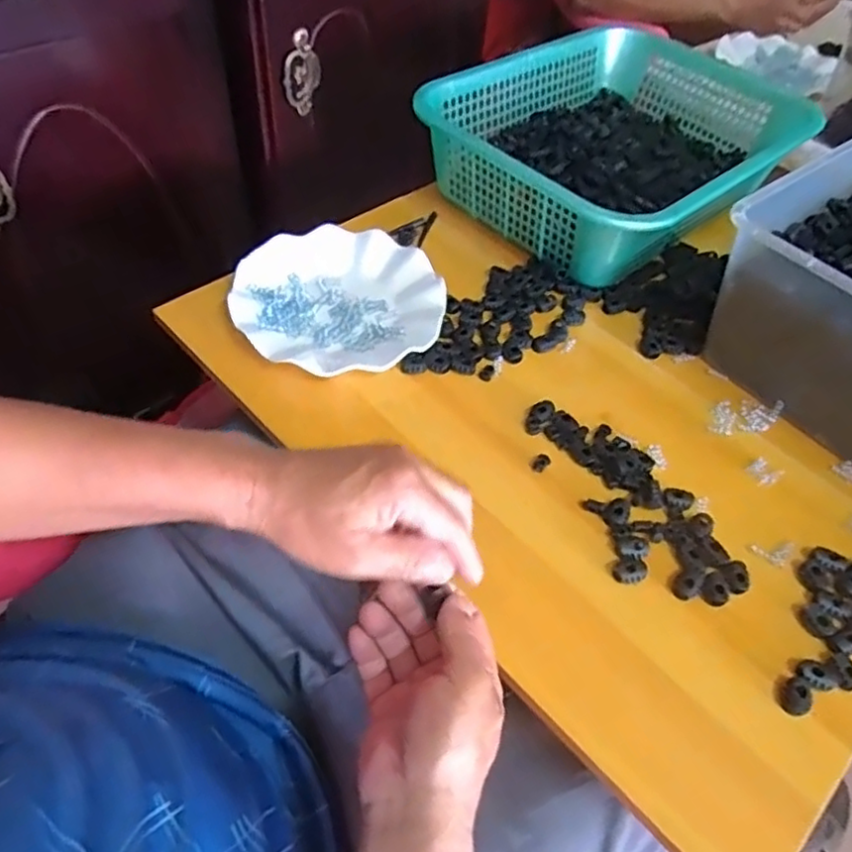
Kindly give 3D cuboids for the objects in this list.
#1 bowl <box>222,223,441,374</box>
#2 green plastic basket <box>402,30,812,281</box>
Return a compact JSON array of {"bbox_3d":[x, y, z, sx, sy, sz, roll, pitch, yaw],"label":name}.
[{"bbox_3d":[-0.078,-0.112,0.593,0.179,0.027,0.177,3,50,-4],"label":"bowl"},{"bbox_3d":[0.225,-0.314,0.731,0.411,0.093,0.291,-33,61,-29],"label":"green plastic basket"}]

